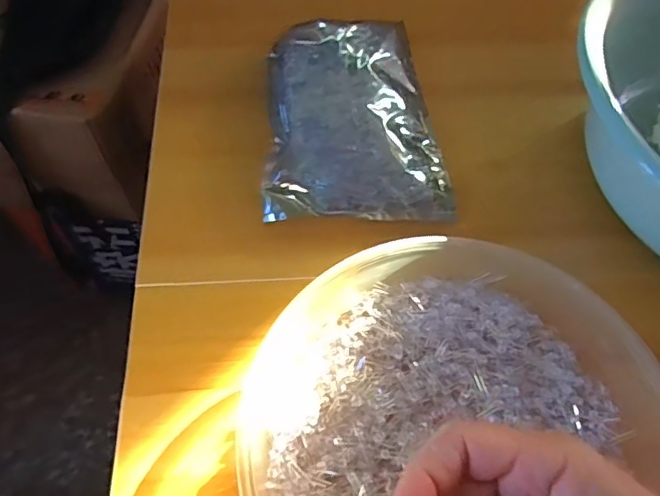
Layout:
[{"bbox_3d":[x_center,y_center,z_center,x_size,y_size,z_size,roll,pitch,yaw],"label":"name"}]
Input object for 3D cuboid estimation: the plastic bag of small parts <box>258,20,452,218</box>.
[{"bbox_3d":[0.017,-0.108,0.428,0.130,0.035,0.188,-1,60,-5],"label":"plastic bag of small parts"}]

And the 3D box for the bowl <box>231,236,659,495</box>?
[{"bbox_3d":[0.068,0.097,0.309,0.219,0.049,0.212,2,60,-3],"label":"bowl"}]

